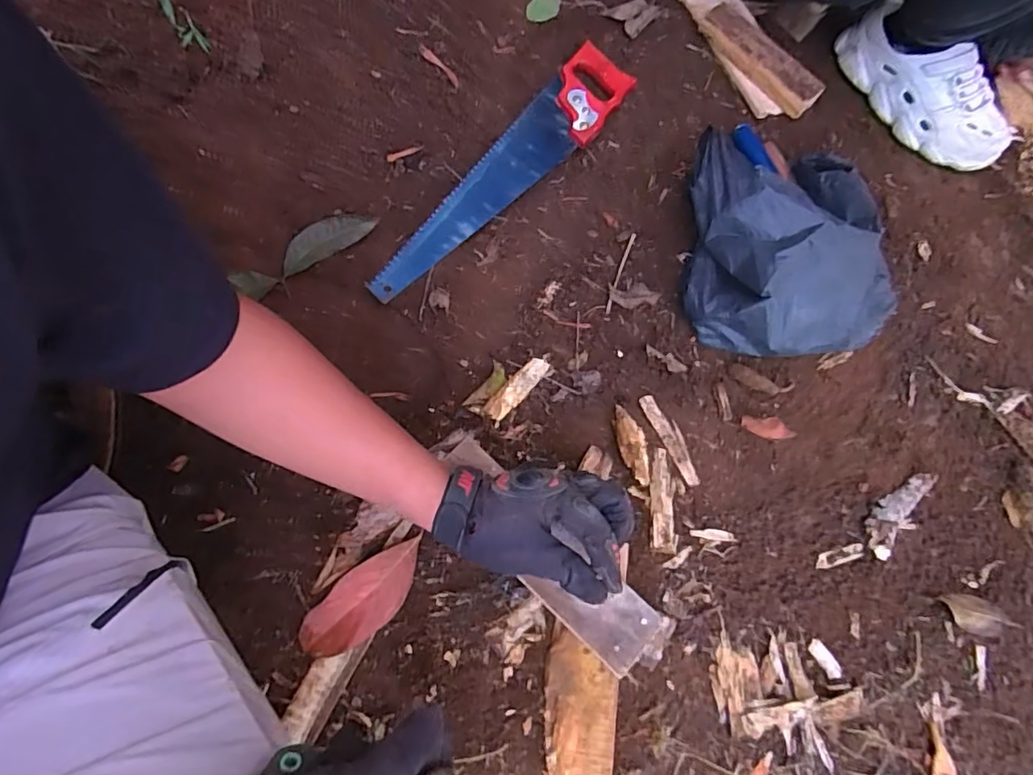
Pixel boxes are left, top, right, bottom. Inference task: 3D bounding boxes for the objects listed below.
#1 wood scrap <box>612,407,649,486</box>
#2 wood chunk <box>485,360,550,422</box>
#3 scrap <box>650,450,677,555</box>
[{"bbox_3d":[0.121,0.059,0.573,0.029,0.013,0.083,-12,65,-5],"label":"wood scrap"},{"bbox_3d":[0.001,0.001,0.585,0.022,0.014,0.084,37,71,17],"label":"wood chunk"},{"bbox_3d":[0.147,0.112,0.552,0.026,0.010,0.104,6,65,4],"label":"scrap"}]

